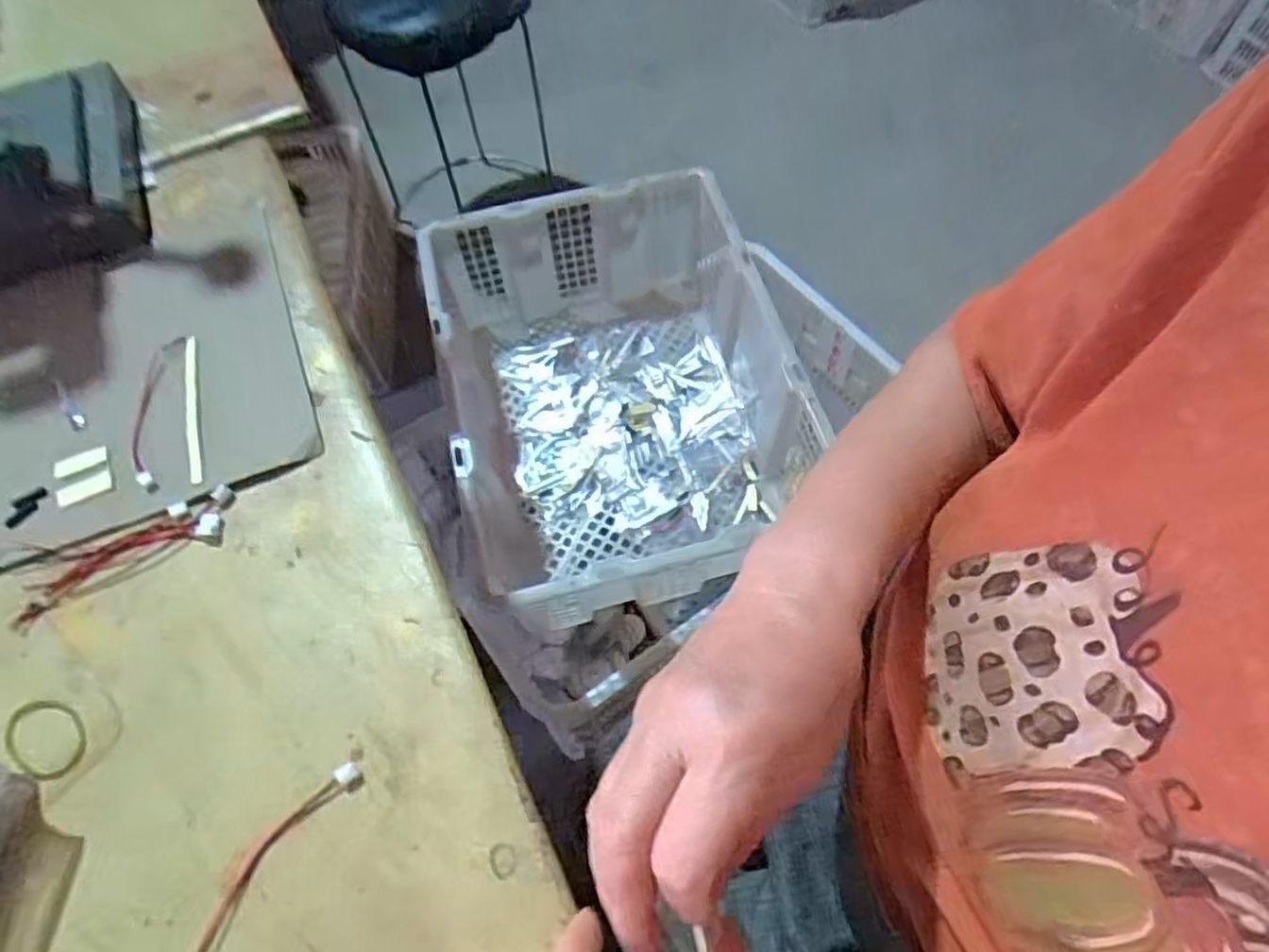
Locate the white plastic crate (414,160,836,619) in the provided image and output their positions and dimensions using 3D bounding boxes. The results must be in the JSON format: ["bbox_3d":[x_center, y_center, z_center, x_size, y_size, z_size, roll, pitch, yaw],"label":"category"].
[{"bbox_3d":[-0.016,-0.101,0.817,0.366,0.176,0.435,-13,61,-6],"label":"white plastic crate"}]

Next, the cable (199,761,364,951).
[{"bbox_3d":[-0.151,0.161,0.291,0.020,0.005,0.101,29,65,17],"label":"cable"}]

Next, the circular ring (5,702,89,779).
[{"bbox_3d":[-0.262,0.115,0.319,0.042,0.004,0.029,25,64,15],"label":"circular ring"}]

